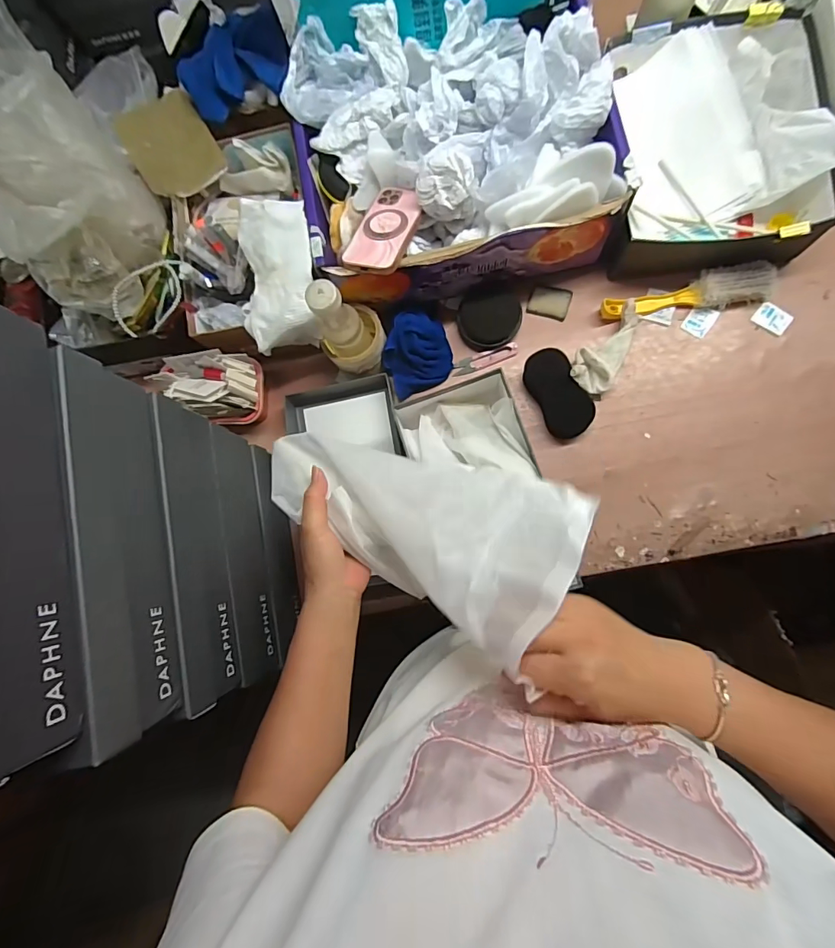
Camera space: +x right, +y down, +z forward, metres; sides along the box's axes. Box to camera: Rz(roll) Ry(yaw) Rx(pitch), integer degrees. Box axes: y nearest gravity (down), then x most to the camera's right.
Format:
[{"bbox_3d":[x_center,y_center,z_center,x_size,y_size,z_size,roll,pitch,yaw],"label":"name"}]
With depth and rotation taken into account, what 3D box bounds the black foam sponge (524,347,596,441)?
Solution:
[{"bbox_3d":[0.200,-0.115,0.643,0.062,0.038,0.128,-29,81,3],"label":"black foam sponge"}]

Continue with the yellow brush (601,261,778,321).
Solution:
[{"bbox_3d":[0.379,-0.256,0.637,0.229,0.036,0.052,-5,83,7],"label":"yellow brush"}]

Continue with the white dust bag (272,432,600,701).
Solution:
[{"bbox_3d":[-0.007,0.036,0.391,0.291,0.076,0.136,20,86,29],"label":"white dust bag"}]

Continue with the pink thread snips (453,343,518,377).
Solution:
[{"bbox_3d":[0.103,-0.174,0.684,0.099,0.007,0.020,-19,82,5],"label":"pink thread snips"}]

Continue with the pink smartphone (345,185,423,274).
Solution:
[{"bbox_3d":[-0.039,-0.317,0.581,0.071,0.014,0.138,16,70,14],"label":"pink smartphone"}]

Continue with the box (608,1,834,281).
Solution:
[{"bbox_3d":[0.396,-0.446,0.608,0.249,0.094,0.322,0,84,7],"label":"box"}]

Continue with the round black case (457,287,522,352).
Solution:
[{"bbox_3d":[0.105,-0.233,0.662,0.091,0.027,0.087,-1,84,7],"label":"round black case"}]

